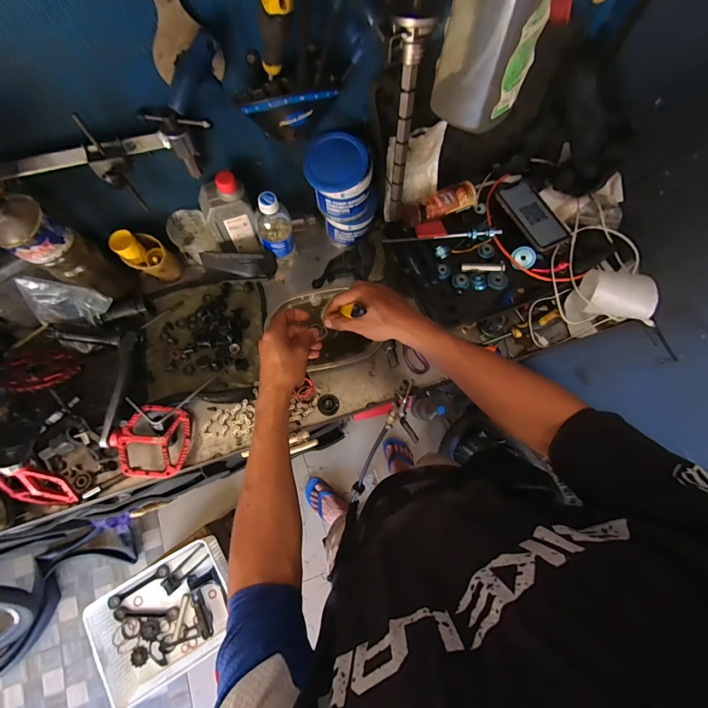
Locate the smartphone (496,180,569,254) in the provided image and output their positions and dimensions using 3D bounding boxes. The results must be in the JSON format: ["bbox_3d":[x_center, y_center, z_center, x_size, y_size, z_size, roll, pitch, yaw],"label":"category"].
[{"bbox_3d":[0.337,-0.266,0.642,0.085,0.009,0.148,-27,77,-9],"label":"smartphone"}]

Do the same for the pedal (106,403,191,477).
[{"bbox_3d":[-0.332,0.143,0.562,0.112,0.018,0.116,7,70,-18],"label":"pedal"}]

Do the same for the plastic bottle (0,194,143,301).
[{"bbox_3d":[-0.430,-0.145,0.520,0.068,0.213,0.073,33,76,7],"label":"plastic bottle"}]

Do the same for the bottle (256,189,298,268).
[{"bbox_3d":[-0.145,-0.230,0.626,0.059,0.169,0.068,-16,76,-6],"label":"bottle"}]

